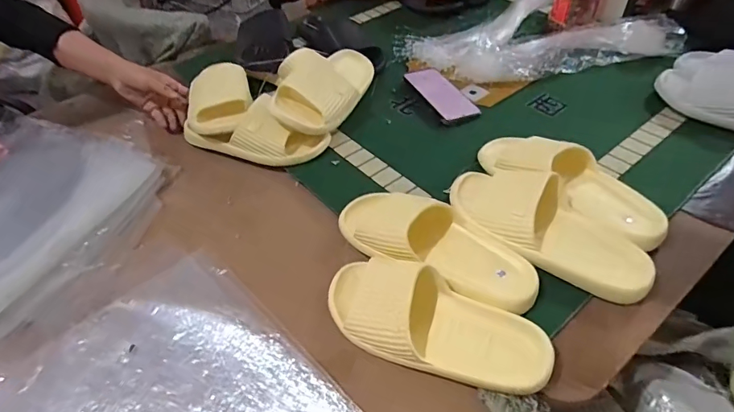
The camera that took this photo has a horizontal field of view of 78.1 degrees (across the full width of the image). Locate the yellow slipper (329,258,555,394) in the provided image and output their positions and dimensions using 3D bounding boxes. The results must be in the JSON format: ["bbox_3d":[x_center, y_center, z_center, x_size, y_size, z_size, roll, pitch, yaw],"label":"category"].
[{"bbox_3d":[0.067,0.124,0.480,0.247,0.065,0.097,14,50,18],"label":"yellow slipper"}]

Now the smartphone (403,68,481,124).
[{"bbox_3d":[0.131,-0.199,0.806,0.071,0.014,0.151,-23,49,-13],"label":"smartphone"}]

